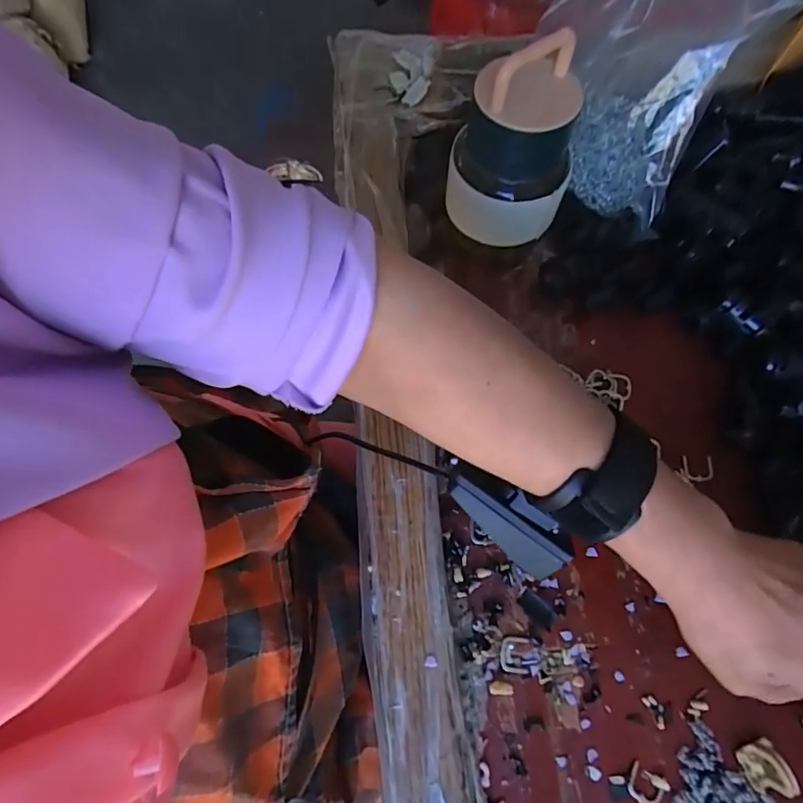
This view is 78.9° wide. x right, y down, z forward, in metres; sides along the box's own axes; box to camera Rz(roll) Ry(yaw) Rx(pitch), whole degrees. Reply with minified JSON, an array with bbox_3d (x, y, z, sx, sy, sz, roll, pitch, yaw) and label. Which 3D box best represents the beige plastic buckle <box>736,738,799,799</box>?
[{"bbox_3d":[0.196,0.197,0.262,0.016,0.018,0.024,-14,72,-4],"label":"beige plastic buckle"}]

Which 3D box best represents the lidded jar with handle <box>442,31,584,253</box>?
[{"bbox_3d":[0.069,-0.158,0.299,0.075,0.105,0.068,6,72,2],"label":"lidded jar with handle"}]

